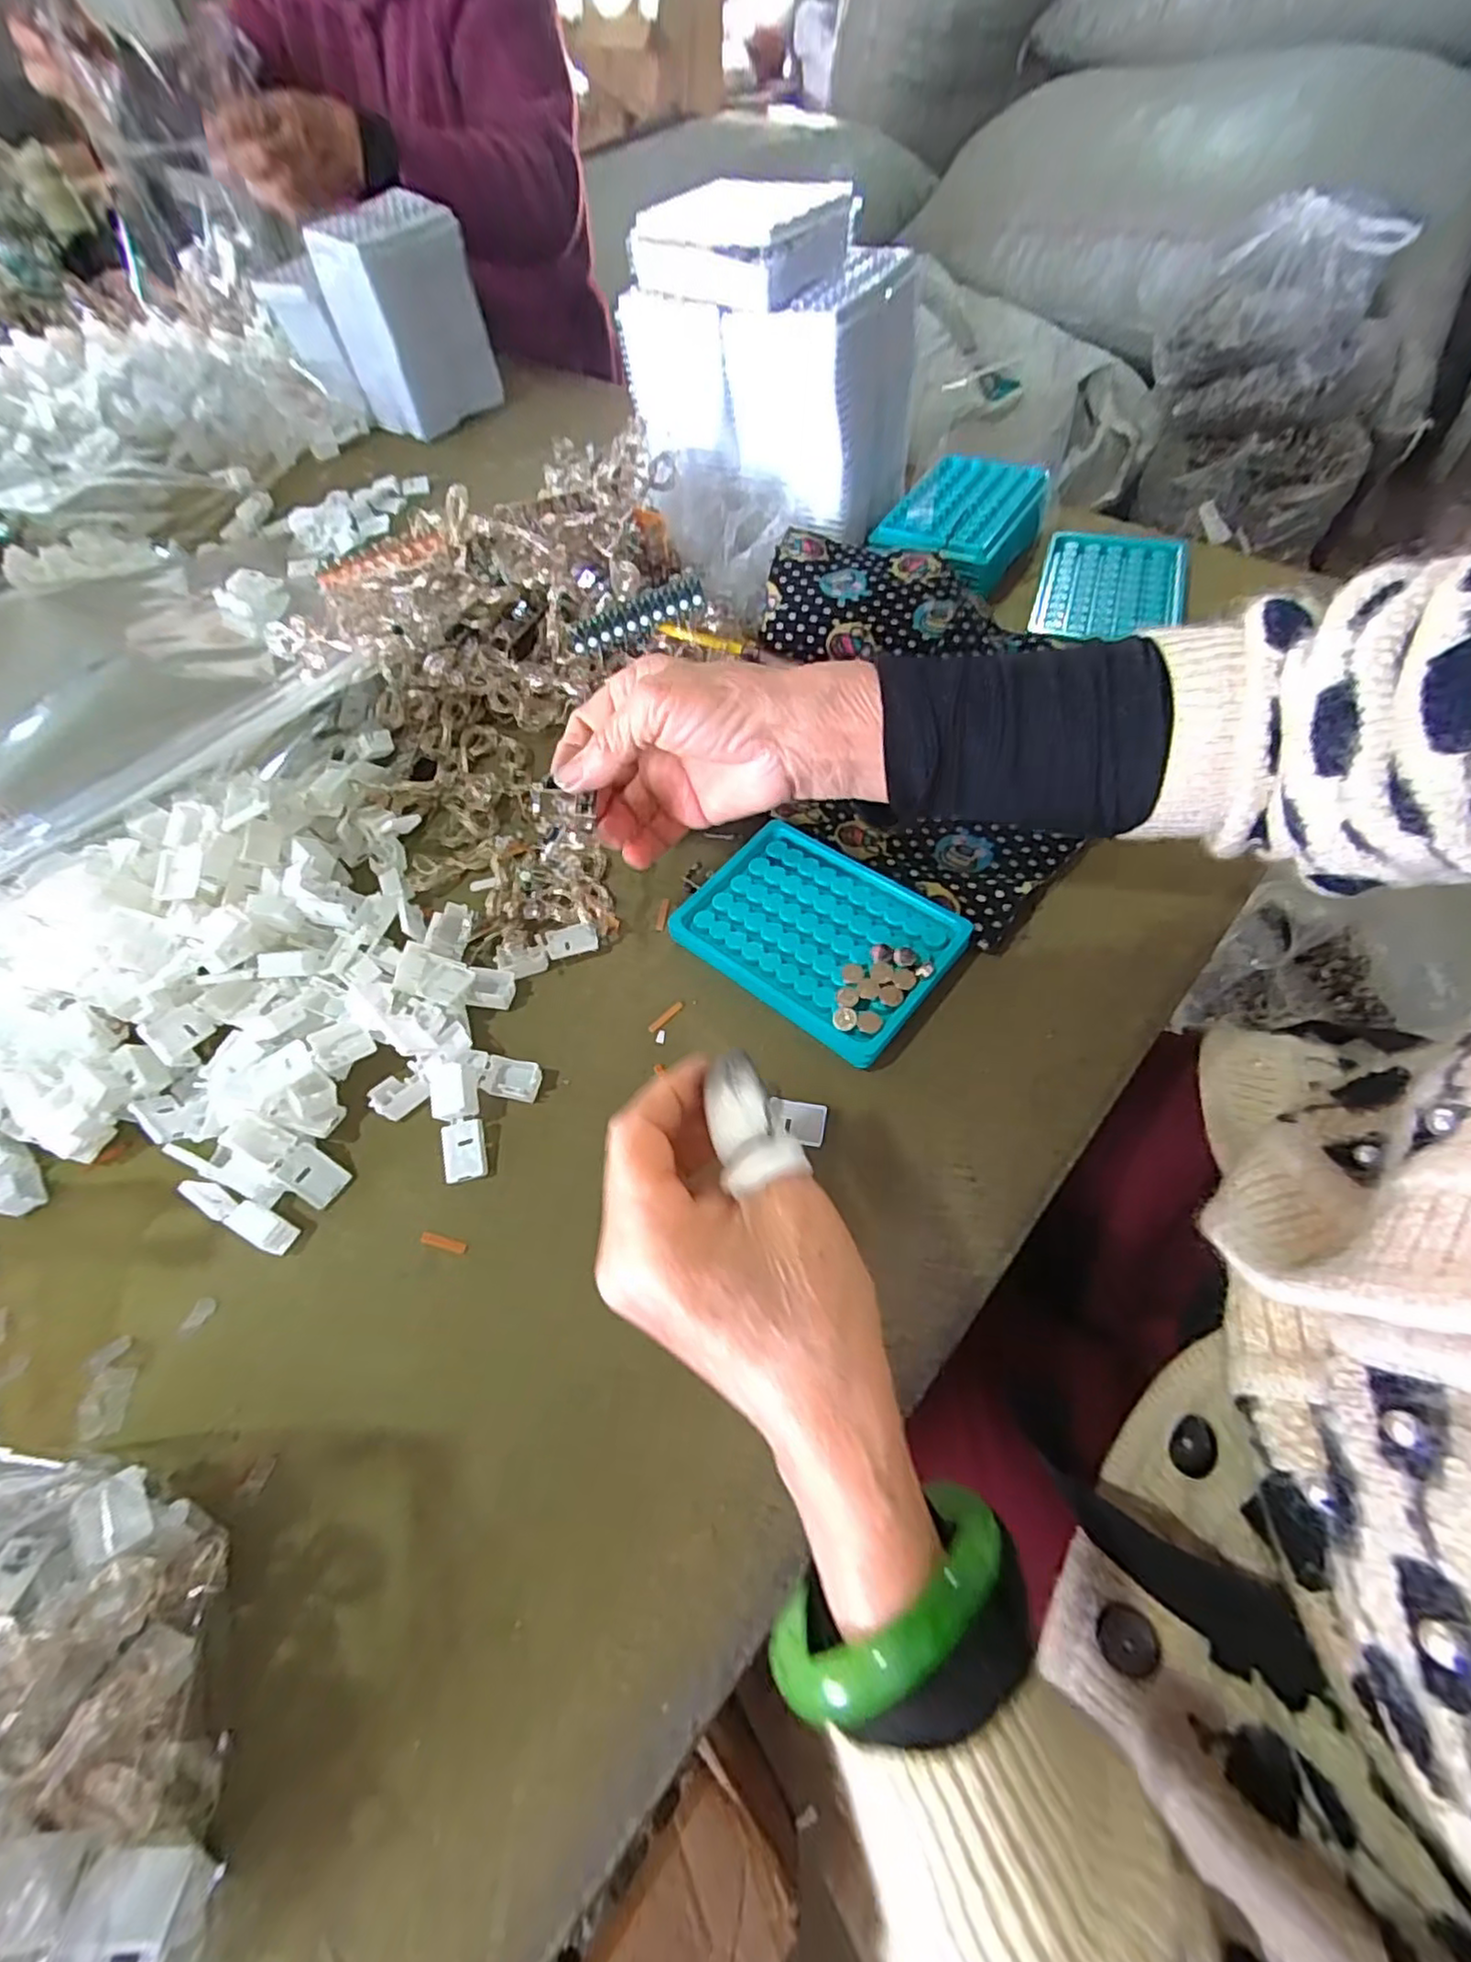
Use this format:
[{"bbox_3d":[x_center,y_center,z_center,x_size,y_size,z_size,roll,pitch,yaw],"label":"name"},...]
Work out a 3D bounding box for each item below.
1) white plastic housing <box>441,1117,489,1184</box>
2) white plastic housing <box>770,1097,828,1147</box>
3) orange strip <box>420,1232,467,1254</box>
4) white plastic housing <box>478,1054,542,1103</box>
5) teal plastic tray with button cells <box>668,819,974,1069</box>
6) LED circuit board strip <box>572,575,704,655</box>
[{"bbox_3d":[-0.128,0.080,0.331,0.020,0.004,0.029,-11,73,-7],"label":"white plastic housing"},{"bbox_3d":[0.029,0.065,0.327,0.026,0.004,0.019,9,59,10],"label":"white plastic housing"},{"bbox_3d":[-0.132,0.117,0.315,0.022,0.004,0.005,11,60,10],"label":"orange strip"},{"bbox_3d":[-0.110,0.049,0.349,0.029,0.012,0.018,10,59,11],"label":"white plastic housing"},{"bbox_3d":[0.044,-0.028,0.373,0.134,0.020,0.103,34,66,23],"label":"teal plastic tray with button cells"},{"bbox_3d":[-0.066,-0.244,0.467,0.093,0.021,0.006,-21,45,0],"label":"LED circuit board strip"}]

